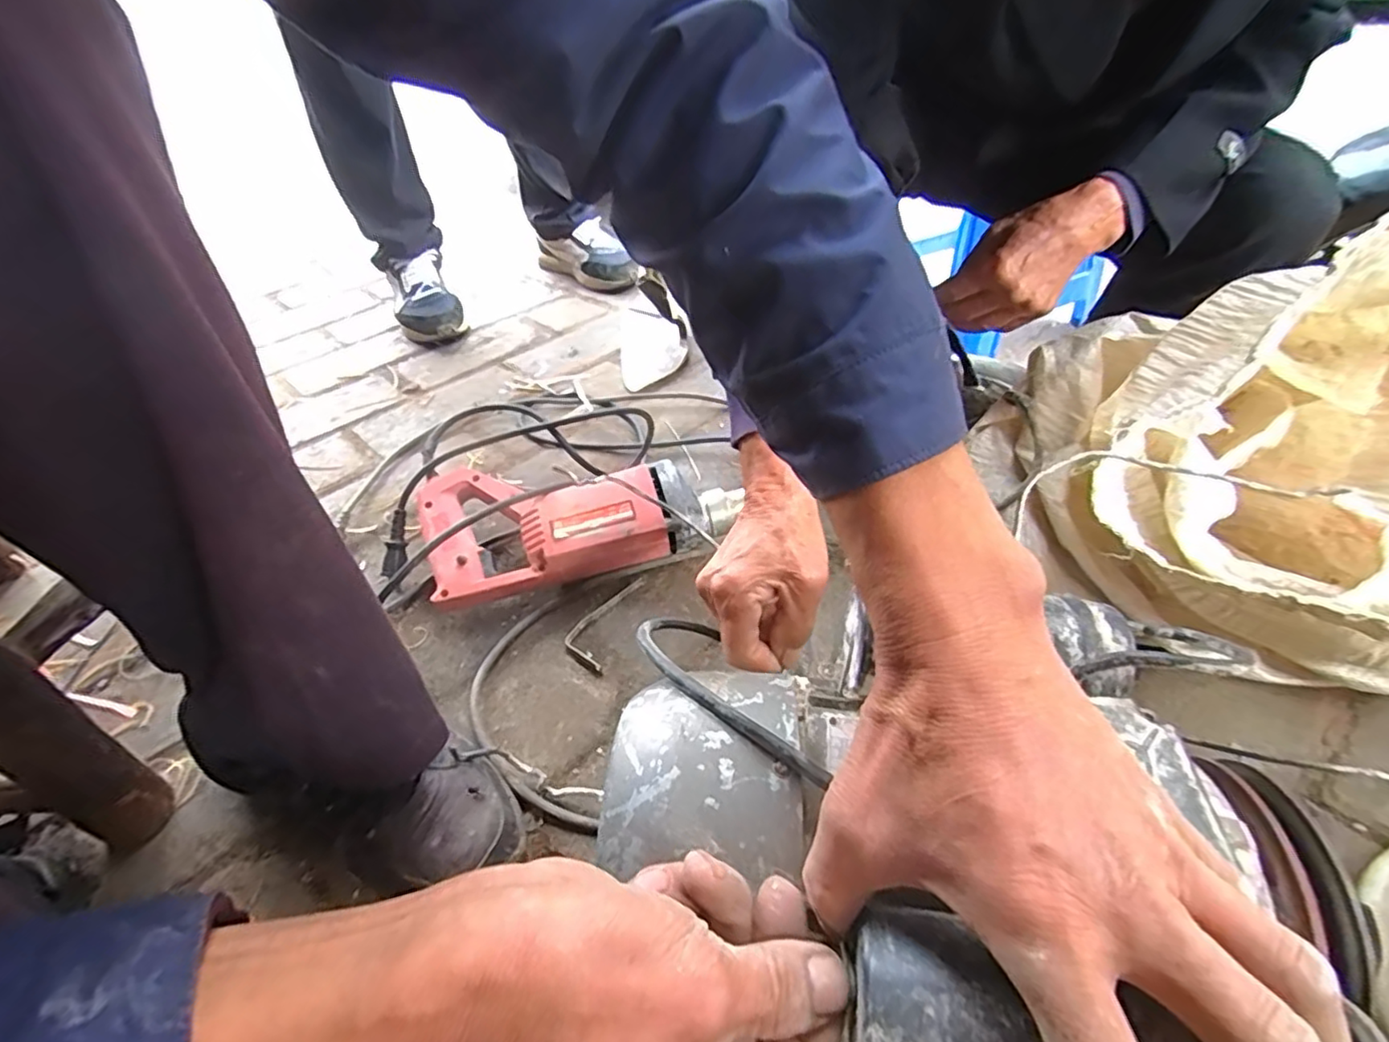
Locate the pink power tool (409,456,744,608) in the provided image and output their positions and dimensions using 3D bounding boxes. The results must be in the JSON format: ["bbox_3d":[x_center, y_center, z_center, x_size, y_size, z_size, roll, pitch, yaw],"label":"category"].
[{"bbox_3d":[-0.115,0.003,0.605,0.280,0.094,0.118,-11,42,-7],"label":"pink power tool"}]

